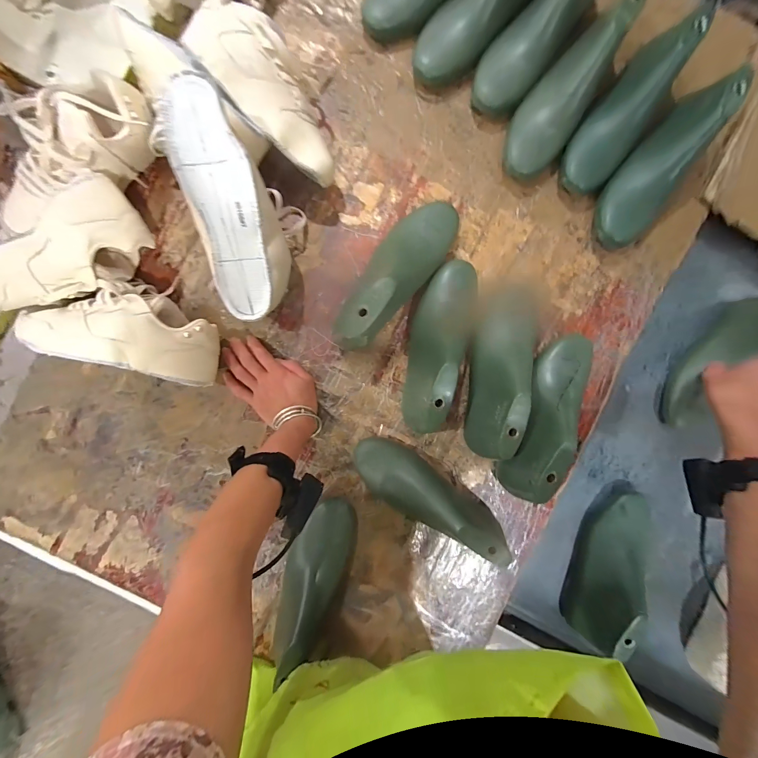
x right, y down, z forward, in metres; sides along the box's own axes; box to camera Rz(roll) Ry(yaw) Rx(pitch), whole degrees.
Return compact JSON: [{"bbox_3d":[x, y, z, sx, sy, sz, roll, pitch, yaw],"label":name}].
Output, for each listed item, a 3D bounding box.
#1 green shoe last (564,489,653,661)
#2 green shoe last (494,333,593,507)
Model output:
[{"bbox_3d":[0.369,0.300,0.505,0.066,0.090,0.231,16,91,-1],"label":"green shoe last"},{"bbox_3d":[0.240,0.045,0.465,0.063,0.094,0.254,24,77,-2],"label":"green shoe last"}]

